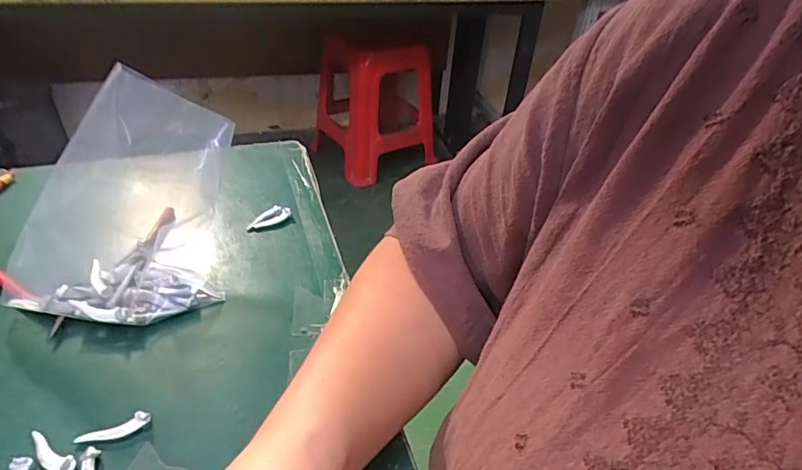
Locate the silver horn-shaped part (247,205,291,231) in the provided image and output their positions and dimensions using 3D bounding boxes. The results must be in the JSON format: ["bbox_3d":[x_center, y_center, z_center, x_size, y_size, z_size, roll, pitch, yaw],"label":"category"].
[{"bbox_3d":[-0.122,-0.016,0.474,0.042,0.010,0.015,-21,44,-28],"label":"silver horn-shaped part"}]

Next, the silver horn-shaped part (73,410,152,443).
[{"bbox_3d":[-0.166,0.112,0.297,0.039,0.007,0.009,-14,41,-21],"label":"silver horn-shaped part"}]

